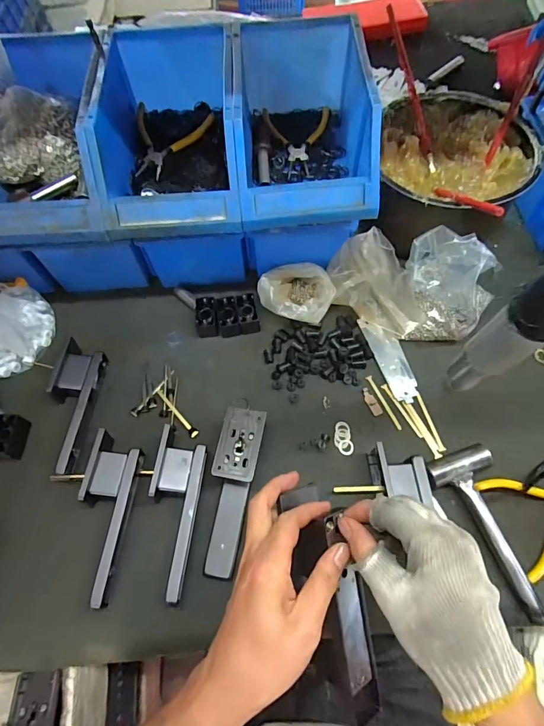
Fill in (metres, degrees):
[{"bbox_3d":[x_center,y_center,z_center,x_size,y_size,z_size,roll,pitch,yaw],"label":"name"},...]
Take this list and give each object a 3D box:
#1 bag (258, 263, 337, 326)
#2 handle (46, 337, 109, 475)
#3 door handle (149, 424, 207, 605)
[{"bbox_3d":[0.035,-0.102,0.578,0.107,0.047,0.085,5,65,5],"label":"bag"},{"bbox_3d":[-0.266,0.057,0.531,0.058,0.047,0.180,0,65,3],"label":"handle"},{"bbox_3d":[-0.110,0.167,0.460,0.054,0.048,0.183,1,65,3],"label":"door handle"}]

